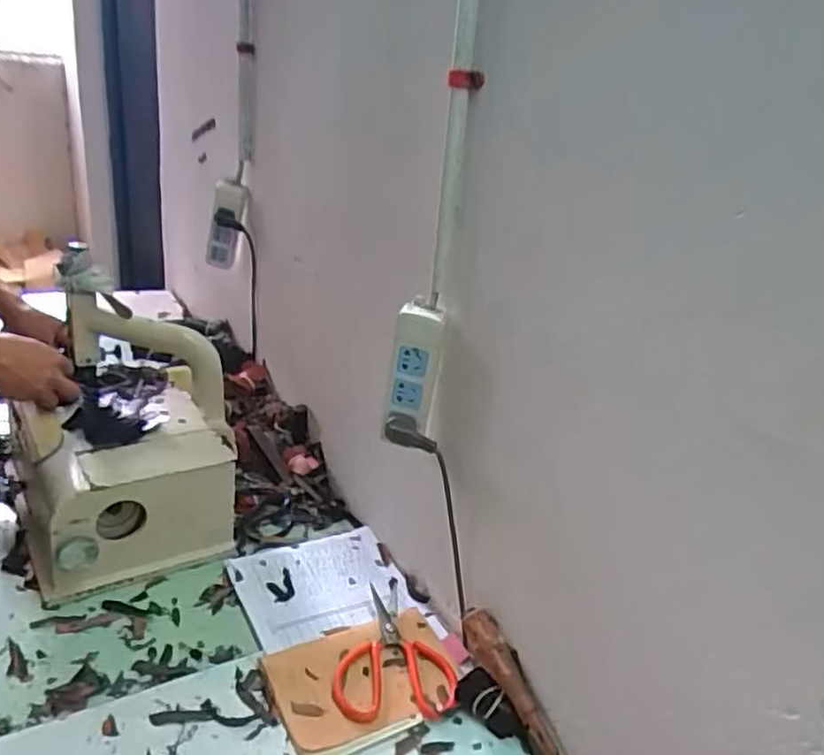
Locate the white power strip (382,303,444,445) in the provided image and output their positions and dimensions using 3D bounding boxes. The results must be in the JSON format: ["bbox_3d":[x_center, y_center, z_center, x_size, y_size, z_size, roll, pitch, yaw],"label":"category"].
[{"bbox_3d":[0.001,-0.008,0.796,0.056,0.152,0.025,12,26,10],"label":"white power strip"}]

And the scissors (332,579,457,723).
[{"bbox_3d":[-0.031,0.311,0.815,0.135,0.013,0.205,1,27,-13],"label":"scissors"}]

